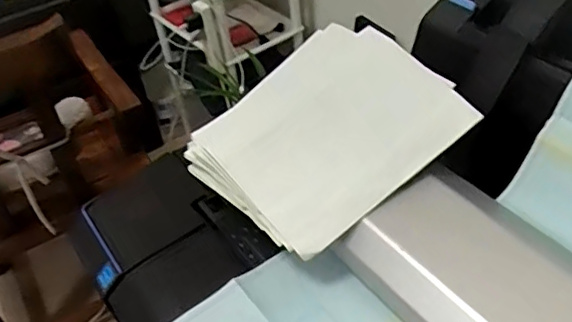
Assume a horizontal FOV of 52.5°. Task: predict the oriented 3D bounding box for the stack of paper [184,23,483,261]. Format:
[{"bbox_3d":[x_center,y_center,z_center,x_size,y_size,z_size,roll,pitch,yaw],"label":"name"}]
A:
[{"bbox_3d":[0.051,-0.041,0.782,0.308,0.026,0.270,-44,62,-11],"label":"stack of paper"}]

